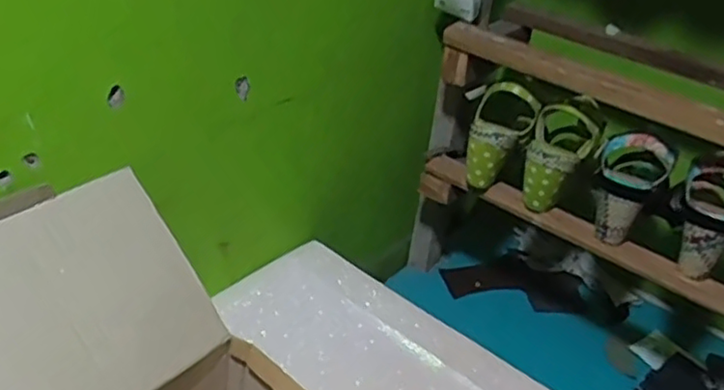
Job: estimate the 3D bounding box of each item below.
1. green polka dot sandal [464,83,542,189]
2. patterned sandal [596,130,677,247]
[{"bbox_3d":[0.185,-0.081,0.887,0.079,0.130,0.087,14,32,10],"label":"green polka dot sandal"},{"bbox_3d":[0.319,-0.014,0.809,0.081,0.127,0.110,21,34,20],"label":"patterned sandal"}]

